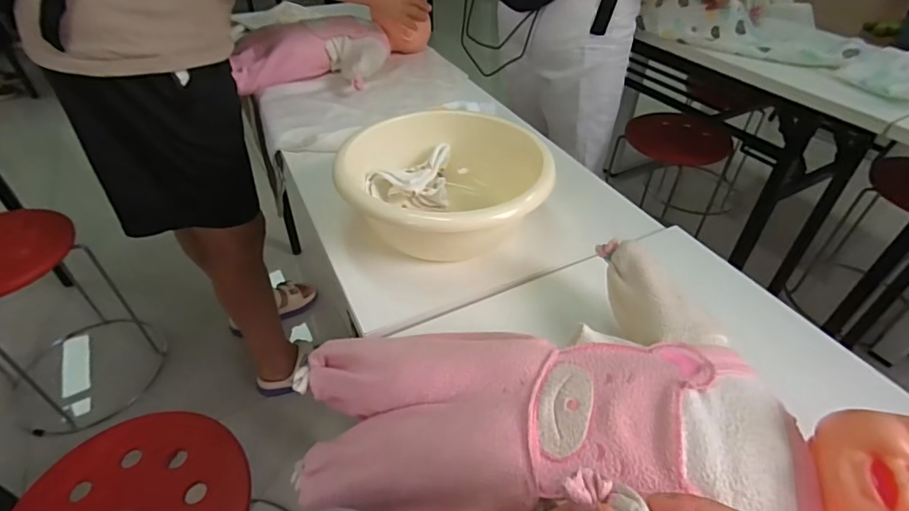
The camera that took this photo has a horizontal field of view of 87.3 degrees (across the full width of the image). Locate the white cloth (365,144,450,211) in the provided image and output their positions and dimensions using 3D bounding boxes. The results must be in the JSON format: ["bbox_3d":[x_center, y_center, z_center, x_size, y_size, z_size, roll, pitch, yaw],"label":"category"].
[{"bbox_3d":[-0.057,-0.105,0.631,0.100,0.046,0.101,4,43,3],"label":"white cloth"}]

